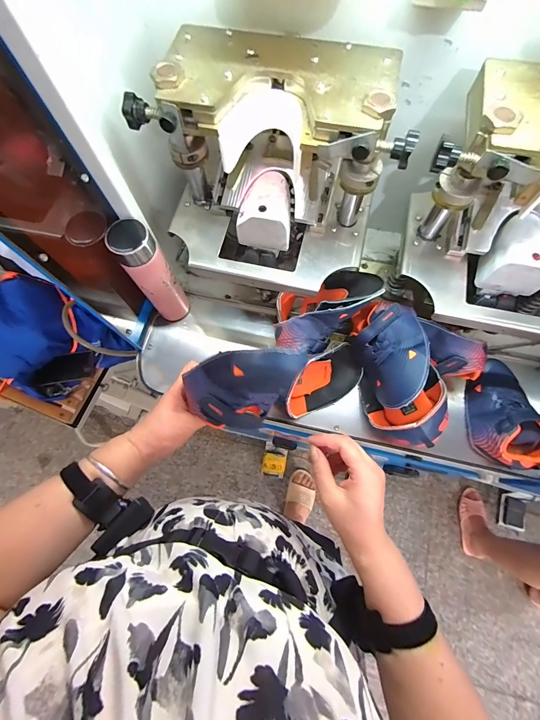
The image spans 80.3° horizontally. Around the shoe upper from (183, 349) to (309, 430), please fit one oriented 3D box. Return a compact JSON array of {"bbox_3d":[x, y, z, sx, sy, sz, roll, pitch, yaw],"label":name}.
[{"bbox_3d":[-0.026,0.021,0.359,0.114,0.149,0.055,12,48,-16],"label":"shoe upper"}]

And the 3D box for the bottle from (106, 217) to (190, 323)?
[{"bbox_3d":[-0.204,-0.145,0.570,0.061,0.239,0.066,-34,75,-9],"label":"bottle"}]

